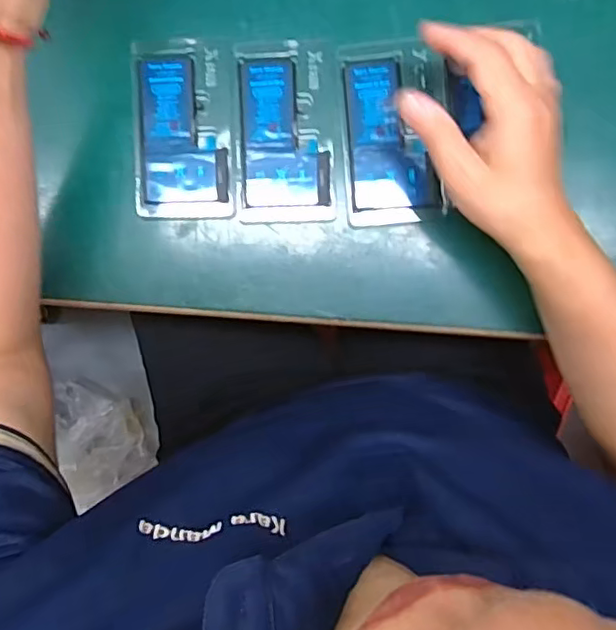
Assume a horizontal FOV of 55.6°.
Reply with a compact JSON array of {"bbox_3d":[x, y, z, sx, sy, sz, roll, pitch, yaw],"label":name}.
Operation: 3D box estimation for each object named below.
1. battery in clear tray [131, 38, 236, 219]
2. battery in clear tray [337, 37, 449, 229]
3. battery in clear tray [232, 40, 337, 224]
[{"bbox_3d":[-0.090,-0.134,0.424,0.071,0.005,0.125,0,93,1],"label":"battery in clear tray"},{"bbox_3d":[0.061,-0.130,0.421,0.072,0.013,0.125,-5,93,1],"label":"battery in clear tray"},{"bbox_3d":[-0.017,-0.131,0.421,0.069,0.006,0.125,-2,93,1],"label":"battery in clear tray"}]

